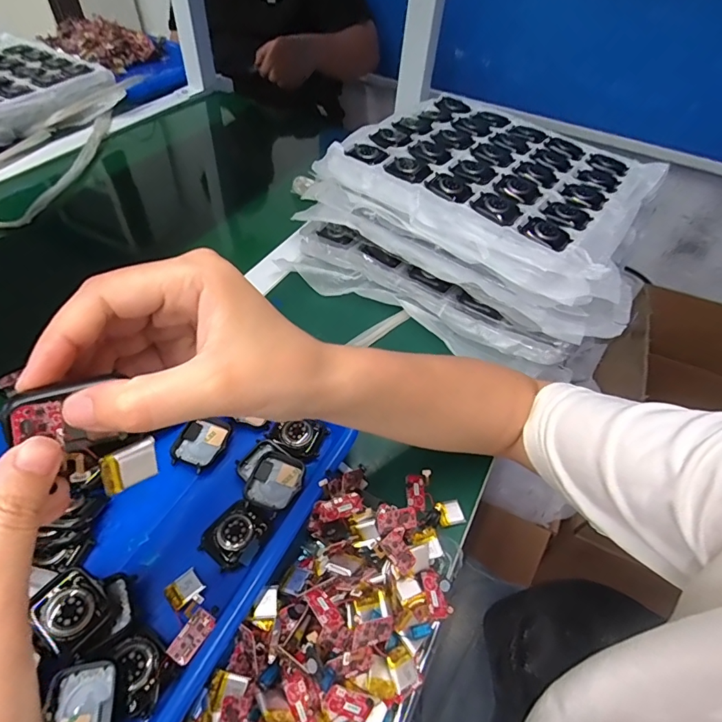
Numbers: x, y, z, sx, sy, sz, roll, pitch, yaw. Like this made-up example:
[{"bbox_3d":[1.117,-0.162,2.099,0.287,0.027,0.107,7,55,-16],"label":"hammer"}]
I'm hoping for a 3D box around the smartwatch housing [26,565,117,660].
[{"bbox_3d":[-0.169,0.146,0.260,0.040,0.005,0.035,45,55,3],"label":"smartwatch housing"}]

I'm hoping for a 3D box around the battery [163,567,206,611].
[{"bbox_3d":[-0.114,0.147,0.286,0.019,0.006,0.021,38,57,24],"label":"battery"}]

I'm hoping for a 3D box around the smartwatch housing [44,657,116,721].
[{"bbox_3d":[-0.149,0.187,0.239,0.031,0.008,0.043,-9,52,-12],"label":"smartwatch housing"}]

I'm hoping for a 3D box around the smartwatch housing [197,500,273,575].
[{"bbox_3d":[-0.086,0.120,0.308,0.039,0.009,0.042,30,55,19],"label":"smartwatch housing"}]

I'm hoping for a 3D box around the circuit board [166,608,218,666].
[{"bbox_3d":[-0.101,0.164,0.266,0.015,0.004,0.029,34,72,14],"label":"circuit board"}]

